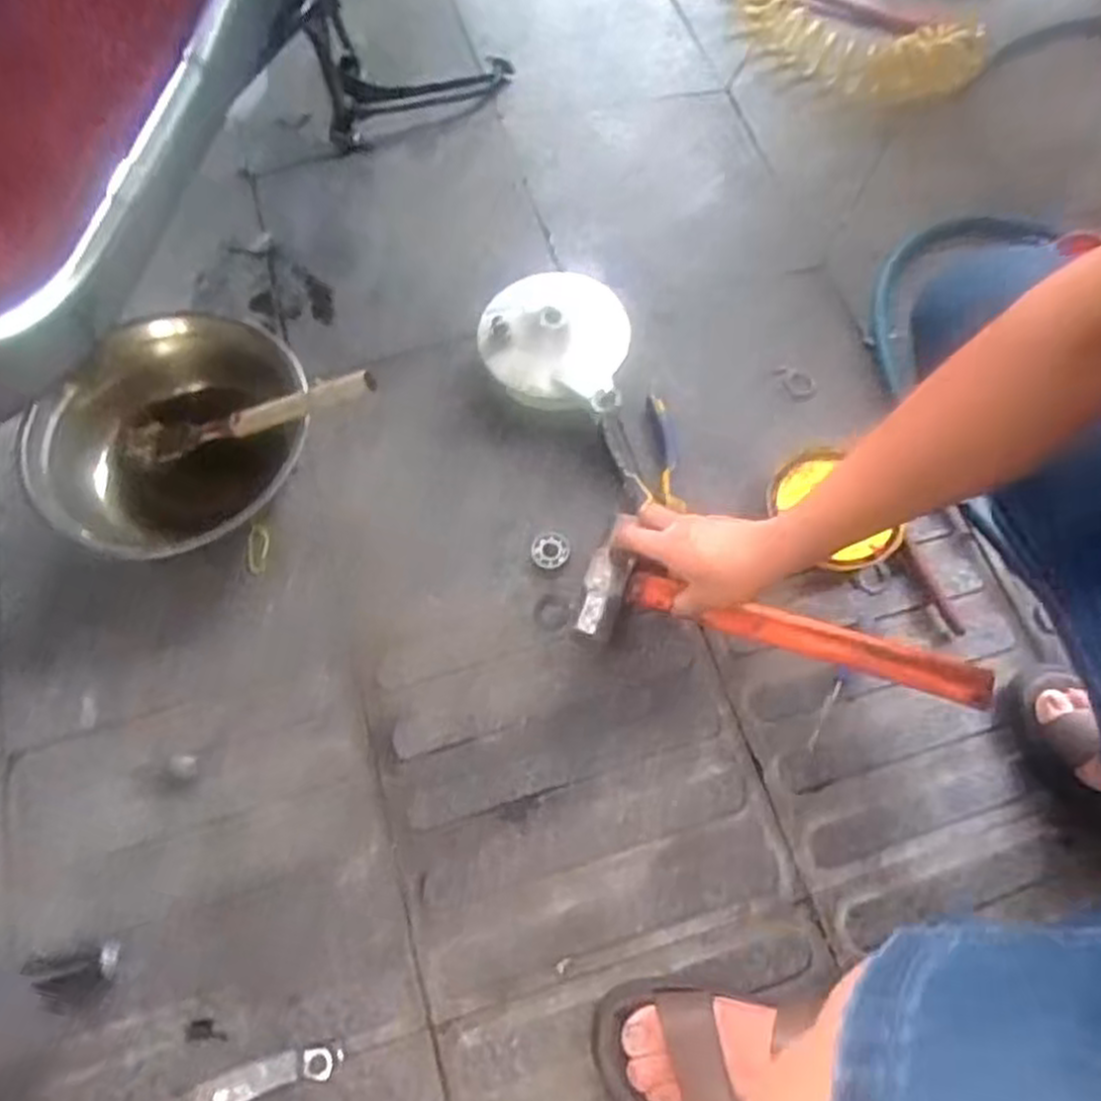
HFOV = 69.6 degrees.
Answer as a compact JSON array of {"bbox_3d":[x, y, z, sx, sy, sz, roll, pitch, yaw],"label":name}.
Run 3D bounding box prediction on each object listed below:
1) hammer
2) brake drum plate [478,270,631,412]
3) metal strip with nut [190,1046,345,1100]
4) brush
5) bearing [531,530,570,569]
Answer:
[{"bbox_3d":[0.180,0.060,0.638,0.313,0.041,0.097,14,67,18],"label":"hammer"},{"bbox_3d":[0.003,-0.204,0.780,0.140,0.052,0.150,-1,68,1],"label":"brake drum plate"},{"bbox_3d":[-0.205,0.381,0.568,0.110,0.004,0.026,-18,68,-8],"label":"metal strip with nut"},{"bbox_3d":[-0.276,-0.117,0.710,0.279,0.029,0.046,-9,64,25],"label":"brush"},{"bbox_3d":[-0.001,-0.001,0.726,0.037,0.007,0.036,-5,69,14],"label":"bearing"}]

